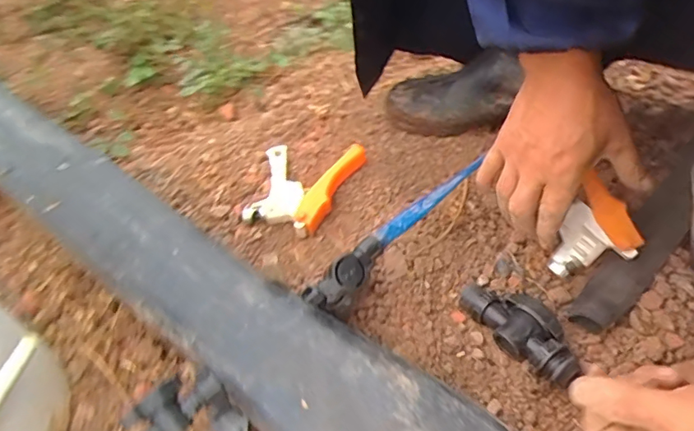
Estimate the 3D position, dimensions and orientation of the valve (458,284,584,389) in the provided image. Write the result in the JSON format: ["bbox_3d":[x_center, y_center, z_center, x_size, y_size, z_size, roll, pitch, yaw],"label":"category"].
[{"bbox_3d":[0.159,0.099,0.445,0.052,0.033,0.116,-29,45,-20],"label":"valve"}]

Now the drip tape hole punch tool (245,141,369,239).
[{"bbox_3d":[-0.047,-0.035,0.578,0.115,0.031,0.128,8,51,9],"label":"drip tape hole punch tool"}]

